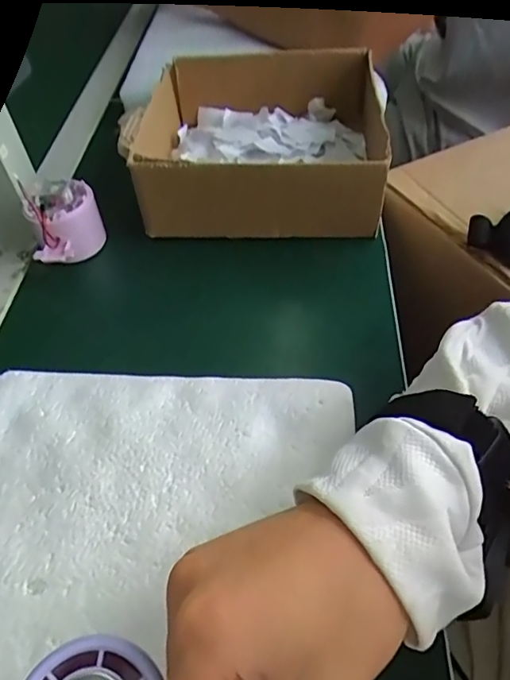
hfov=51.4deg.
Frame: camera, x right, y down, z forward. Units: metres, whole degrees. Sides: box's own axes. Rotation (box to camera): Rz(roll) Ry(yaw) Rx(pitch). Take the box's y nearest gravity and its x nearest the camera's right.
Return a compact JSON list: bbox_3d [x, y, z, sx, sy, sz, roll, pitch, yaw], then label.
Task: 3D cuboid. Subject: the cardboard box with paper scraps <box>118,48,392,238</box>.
[{"bbox_3d":[0.004,-0.191,0.496,0.209,0.072,0.226,-1,50,4],"label":"cardboard box with paper scraps"}]

